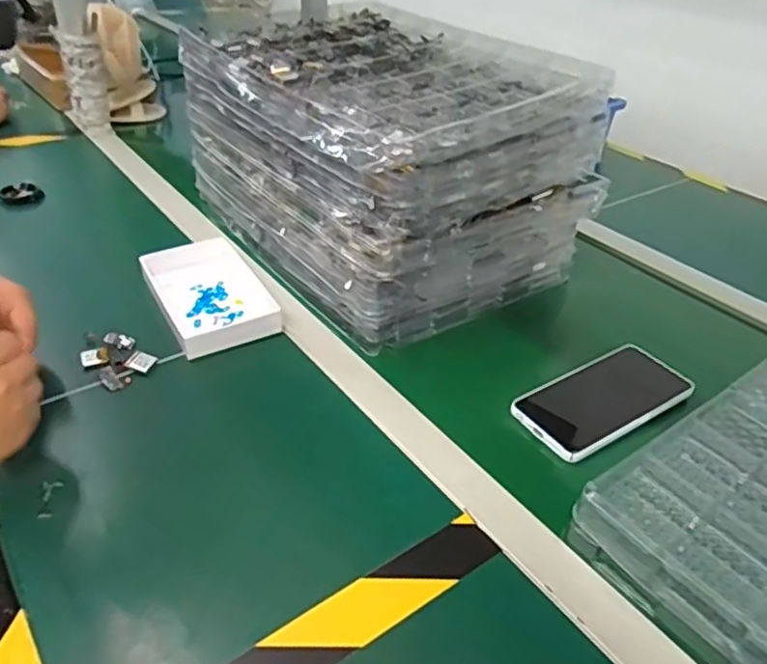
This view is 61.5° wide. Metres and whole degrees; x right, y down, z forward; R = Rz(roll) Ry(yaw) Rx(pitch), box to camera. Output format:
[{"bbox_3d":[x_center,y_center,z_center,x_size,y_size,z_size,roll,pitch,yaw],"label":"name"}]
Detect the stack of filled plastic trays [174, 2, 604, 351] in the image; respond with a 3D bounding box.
[{"bbox_3d":[0.005,-0.212,0.773,0.329,0.212,0.406,-21,42,-30],"label":"stack of filled plastic trays"}]

